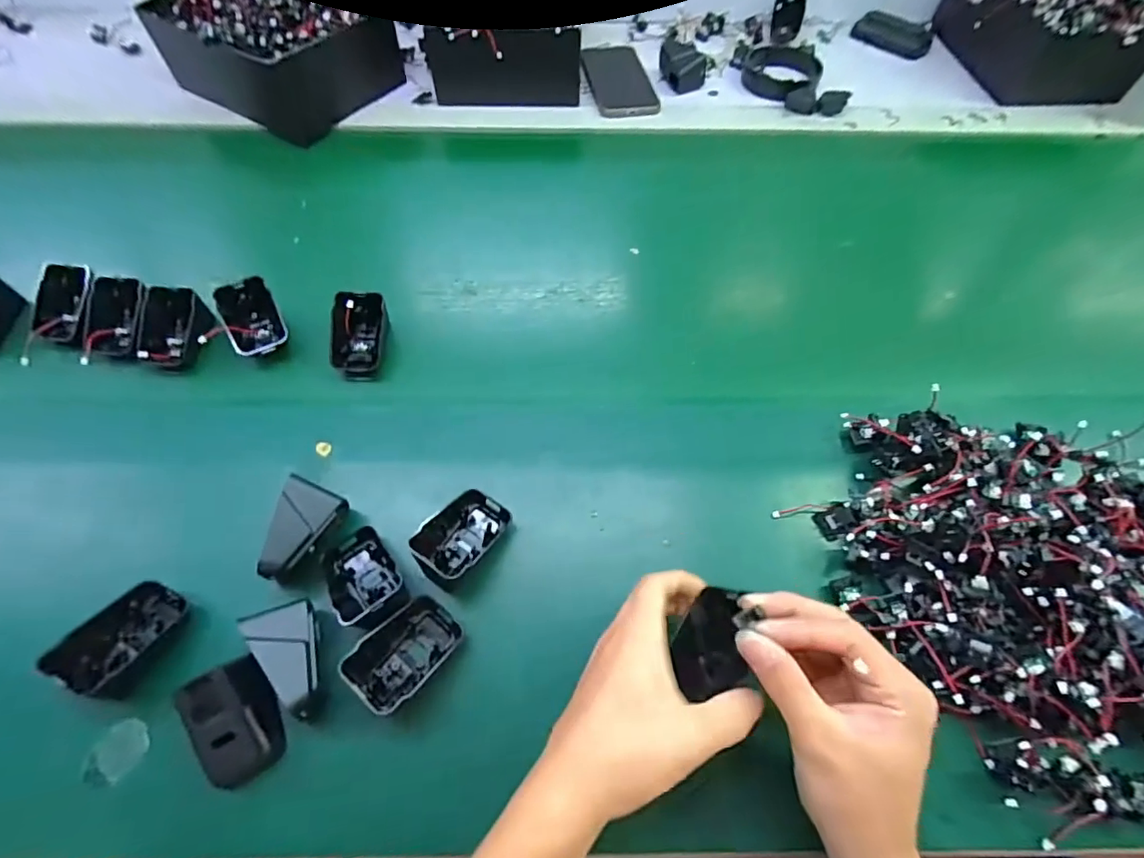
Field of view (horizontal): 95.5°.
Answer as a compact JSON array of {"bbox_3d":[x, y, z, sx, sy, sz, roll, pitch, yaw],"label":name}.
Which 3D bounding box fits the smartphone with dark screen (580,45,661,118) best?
[{"bbox_3d":[0.060,-0.461,0.680,0.079,0.007,0.168,-10,61,-6],"label":"smartphone with dark screen"}]

